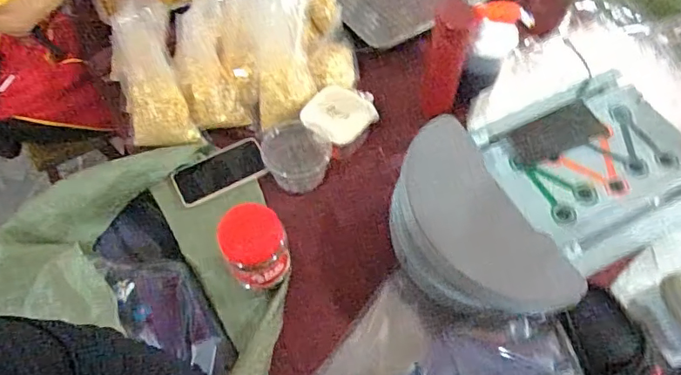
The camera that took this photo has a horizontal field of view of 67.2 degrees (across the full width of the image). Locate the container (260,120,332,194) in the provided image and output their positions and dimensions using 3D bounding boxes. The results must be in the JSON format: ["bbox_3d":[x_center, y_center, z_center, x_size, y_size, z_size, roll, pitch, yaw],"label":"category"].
[{"bbox_3d":[-0.075,-0.051,0.879,0.107,0.069,0.098,0,58,0],"label":"container"}]

